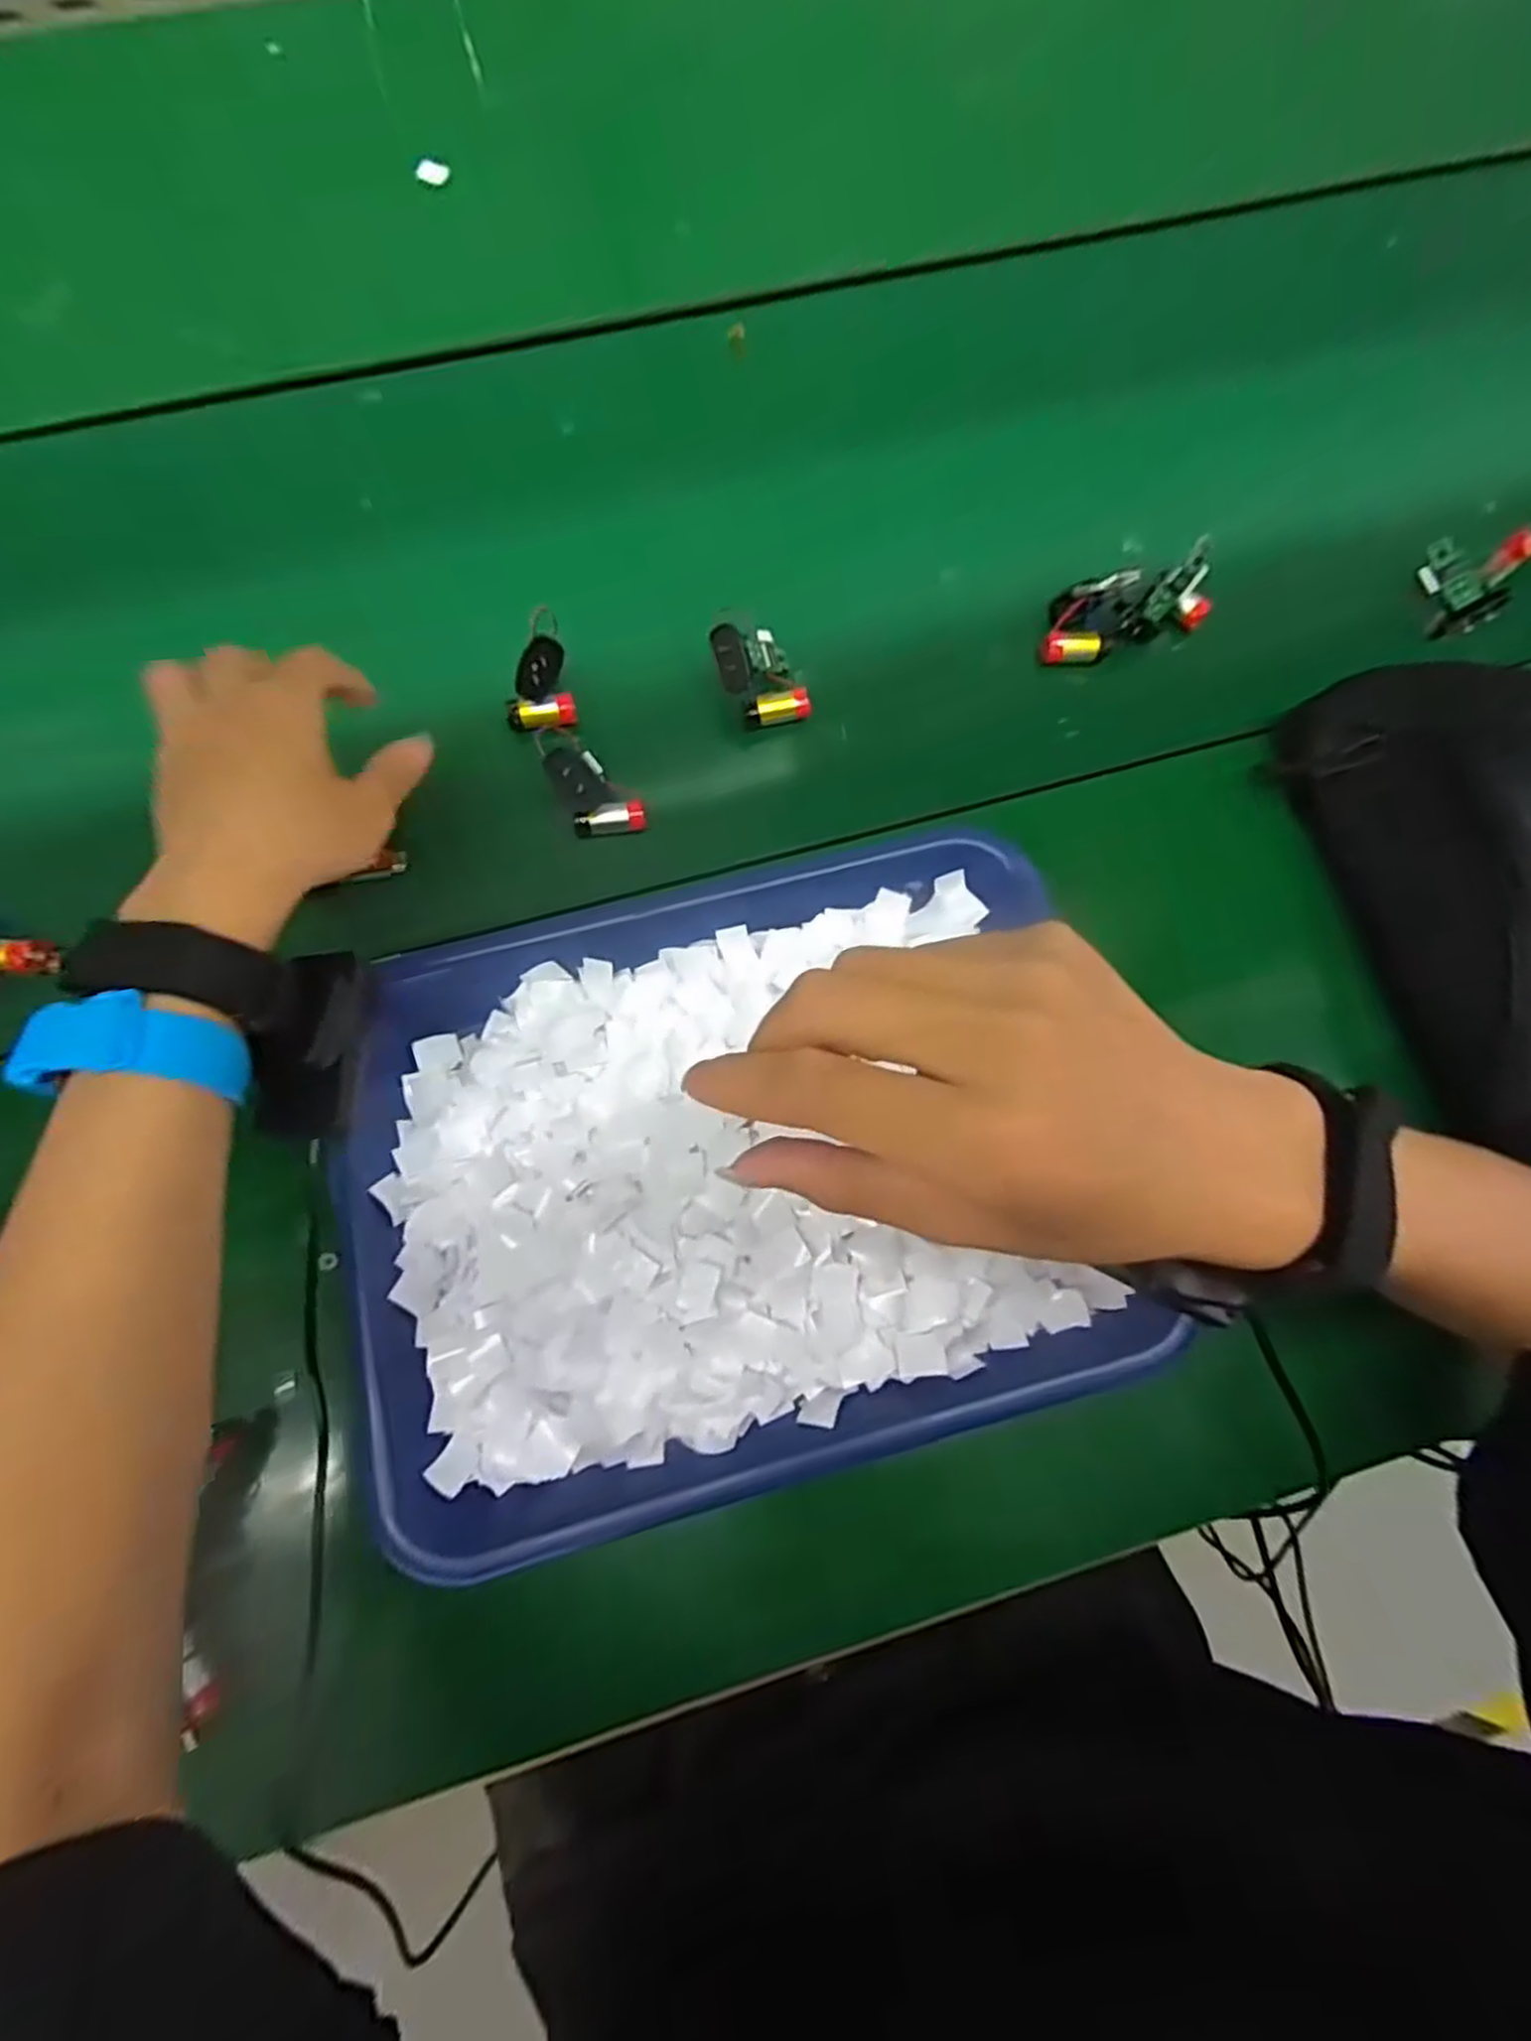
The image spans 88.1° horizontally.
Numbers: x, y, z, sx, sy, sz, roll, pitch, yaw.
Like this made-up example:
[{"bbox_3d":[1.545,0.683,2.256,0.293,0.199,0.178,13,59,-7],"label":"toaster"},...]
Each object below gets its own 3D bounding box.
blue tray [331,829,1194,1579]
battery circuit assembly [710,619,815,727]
[{"bbox_3d":[-0.015,0.060,0.349,0.314,0.031,0.257,-13,73,-6],"label":"blue tray"},{"bbox_3d":[-0.003,-0.188,0.425,0.045,0.035,0.045,-22,74,-8],"label":"battery circuit assembly"}]

